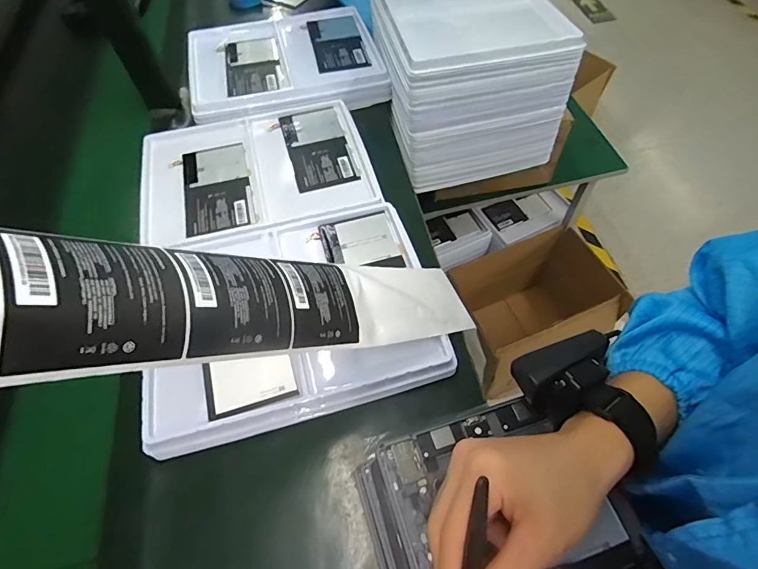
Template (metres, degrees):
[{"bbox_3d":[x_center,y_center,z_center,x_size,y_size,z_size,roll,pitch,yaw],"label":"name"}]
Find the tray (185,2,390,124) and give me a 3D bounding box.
[{"bbox_3d":[-0.167,-0.395,0.740,0.320,0.033,0.260,-15,58,-6],"label":"tray"}]

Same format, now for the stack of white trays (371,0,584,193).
[{"bbox_3d":[0.131,-0.368,0.720,0.242,0.209,0.309,-12,58,-4],"label":"stack of white trays"}]

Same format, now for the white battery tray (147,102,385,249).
[{"bbox_3d":[-0.176,-0.169,0.611,0.318,0.015,0.244,-15,58,-6],"label":"white battery tray"}]

